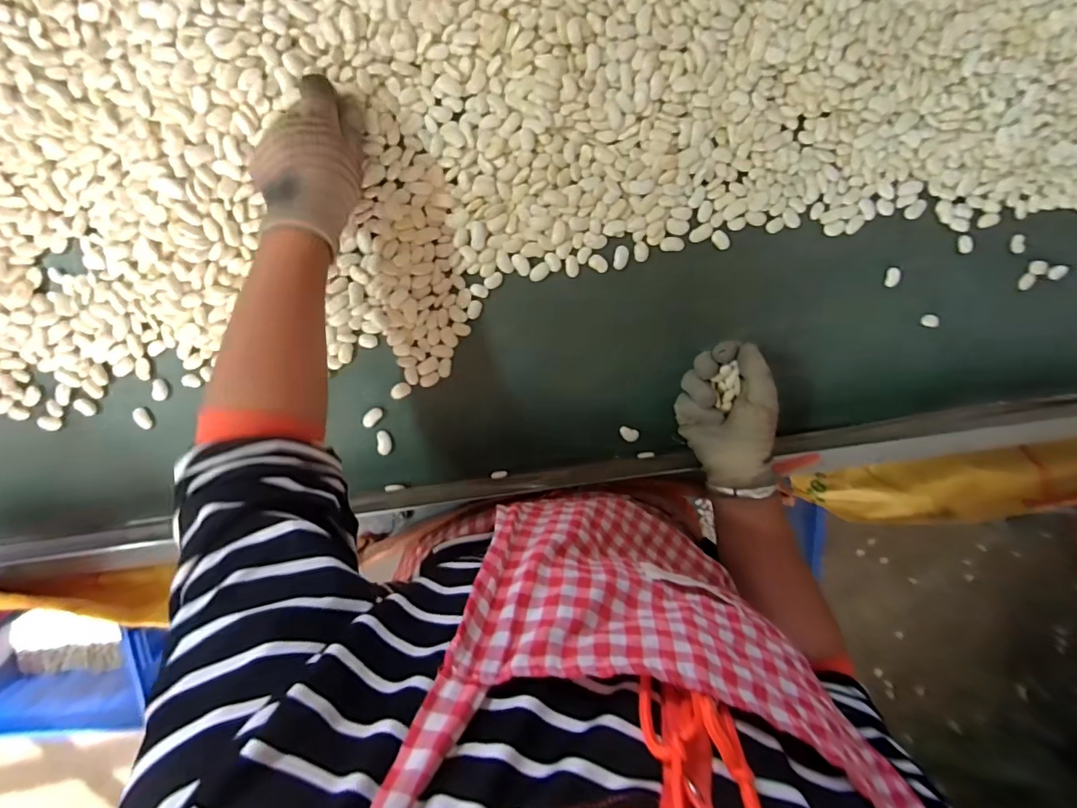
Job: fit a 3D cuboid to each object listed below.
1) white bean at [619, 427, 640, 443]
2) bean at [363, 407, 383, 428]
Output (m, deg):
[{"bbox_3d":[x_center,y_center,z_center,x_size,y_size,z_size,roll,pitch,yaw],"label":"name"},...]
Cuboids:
[{"bbox_3d":[0.095,0.032,0.511,0.022,0.008,0.014,21,103,-7],"label":"white bean"},{"bbox_3d":[-0.168,0.013,0.489,0.013,0.004,0.023,40,100,-11],"label":"bean"}]

